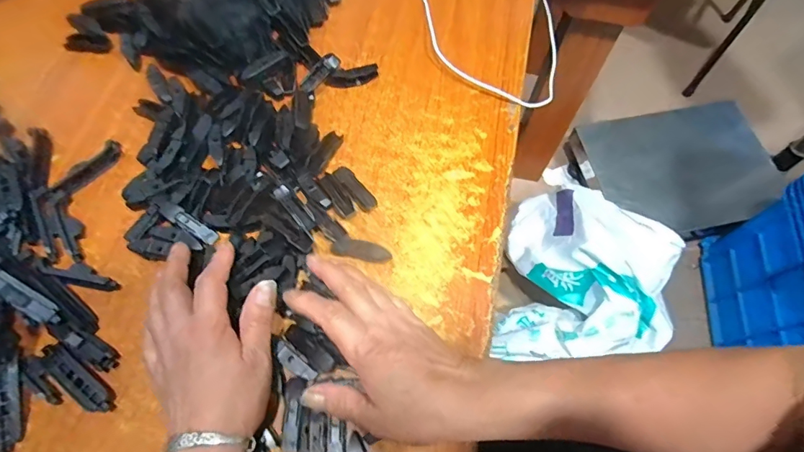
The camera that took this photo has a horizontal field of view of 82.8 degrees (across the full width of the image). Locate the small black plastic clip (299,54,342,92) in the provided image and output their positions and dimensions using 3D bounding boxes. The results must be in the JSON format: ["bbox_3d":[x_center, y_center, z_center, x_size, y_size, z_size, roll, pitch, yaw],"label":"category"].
[{"bbox_3d":[-0.085,-0.159,0.473,0.049,0.008,0.016,-45,72,-2],"label":"small black plastic clip"}]

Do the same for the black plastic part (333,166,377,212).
[{"bbox_3d":[-0.043,-0.035,0.422,0.015,0.011,0.048,-40,84,-17],"label":"black plastic part"}]

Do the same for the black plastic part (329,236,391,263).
[{"bbox_3d":[-0.035,0.020,0.398,0.053,0.010,0.019,9,66,4],"label":"black plastic part"}]

